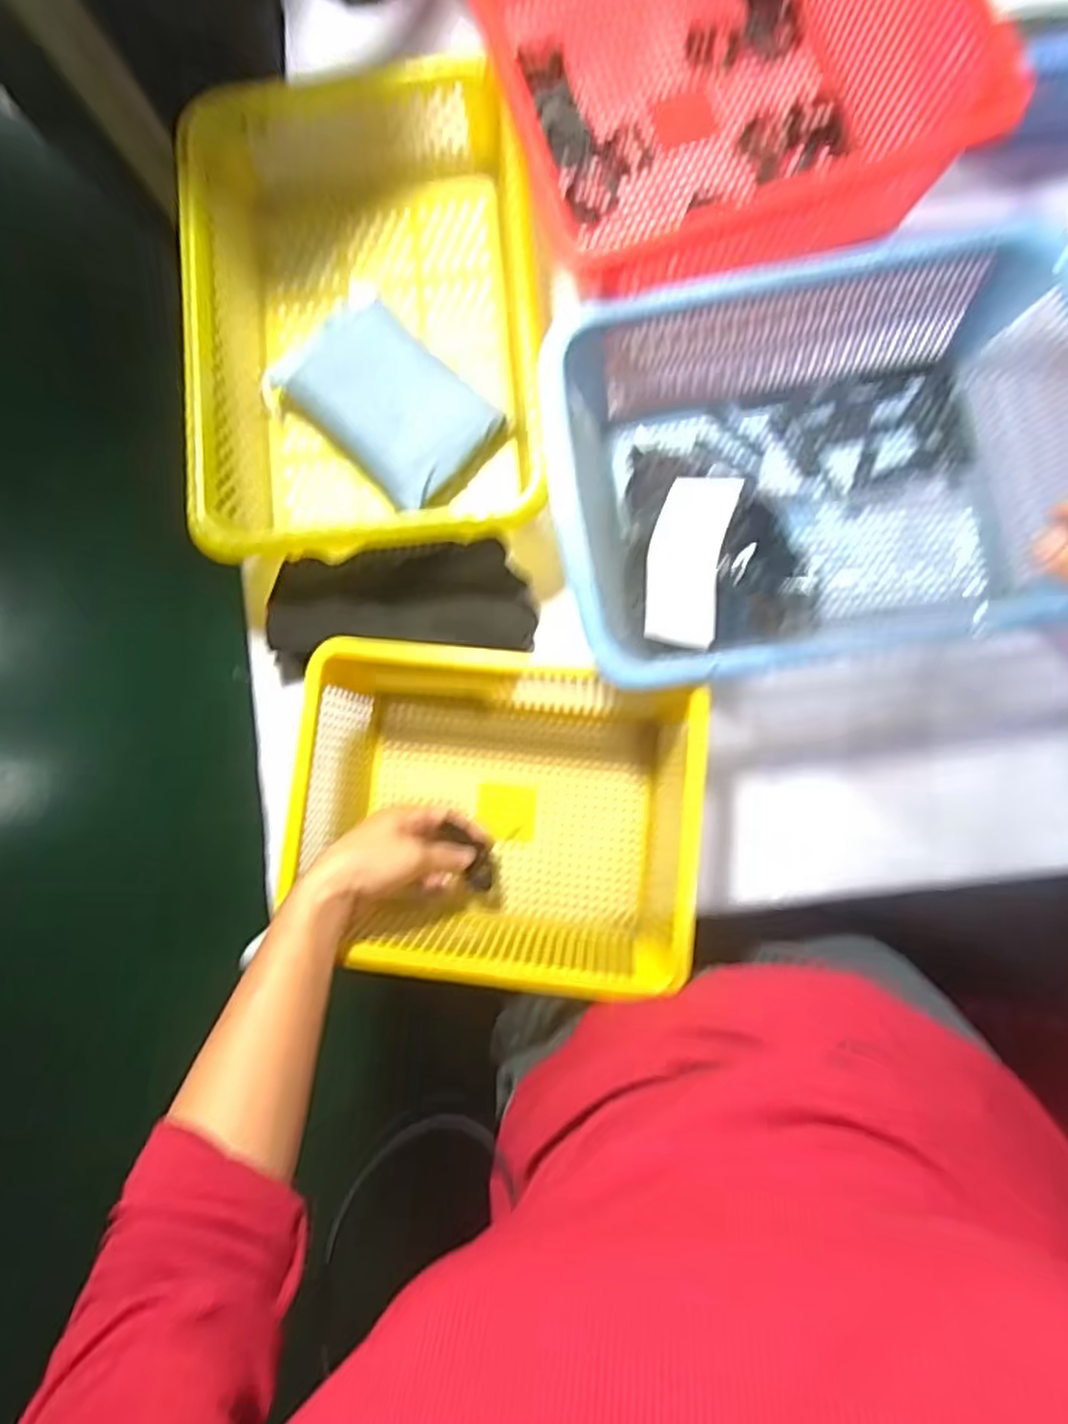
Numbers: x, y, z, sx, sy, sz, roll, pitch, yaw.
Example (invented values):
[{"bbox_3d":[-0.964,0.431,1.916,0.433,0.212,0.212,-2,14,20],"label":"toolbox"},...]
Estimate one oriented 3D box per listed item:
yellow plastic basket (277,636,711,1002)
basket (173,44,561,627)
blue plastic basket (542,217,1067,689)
[{"bbox_3d":[-0.027,0.065,0.512,0.273,0.098,0.214,2,83,5],"label":"yellow plastic basket"},{"bbox_3d":[-0.126,-0.290,0.557,0.261,0.080,0.377,-6,82,4],"label":"basket"},{"bbox_3d":[0.192,-0.164,0.501,0.344,0.101,0.254,-10,82,4],"label":"blue plastic basket"}]

